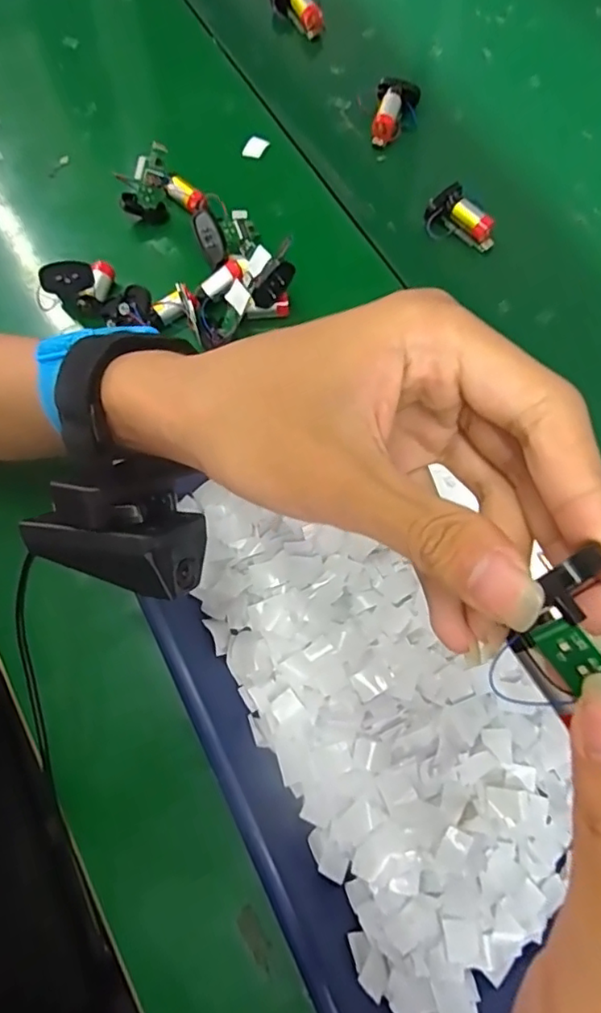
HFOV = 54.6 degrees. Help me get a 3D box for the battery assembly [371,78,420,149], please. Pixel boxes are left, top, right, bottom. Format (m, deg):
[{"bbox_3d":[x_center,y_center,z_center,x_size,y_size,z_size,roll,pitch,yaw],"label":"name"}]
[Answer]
[{"bbox_3d":[0.073,-0.302,0.445,0.032,0.015,0.050,8,74,9],"label":"battery assembly"}]

